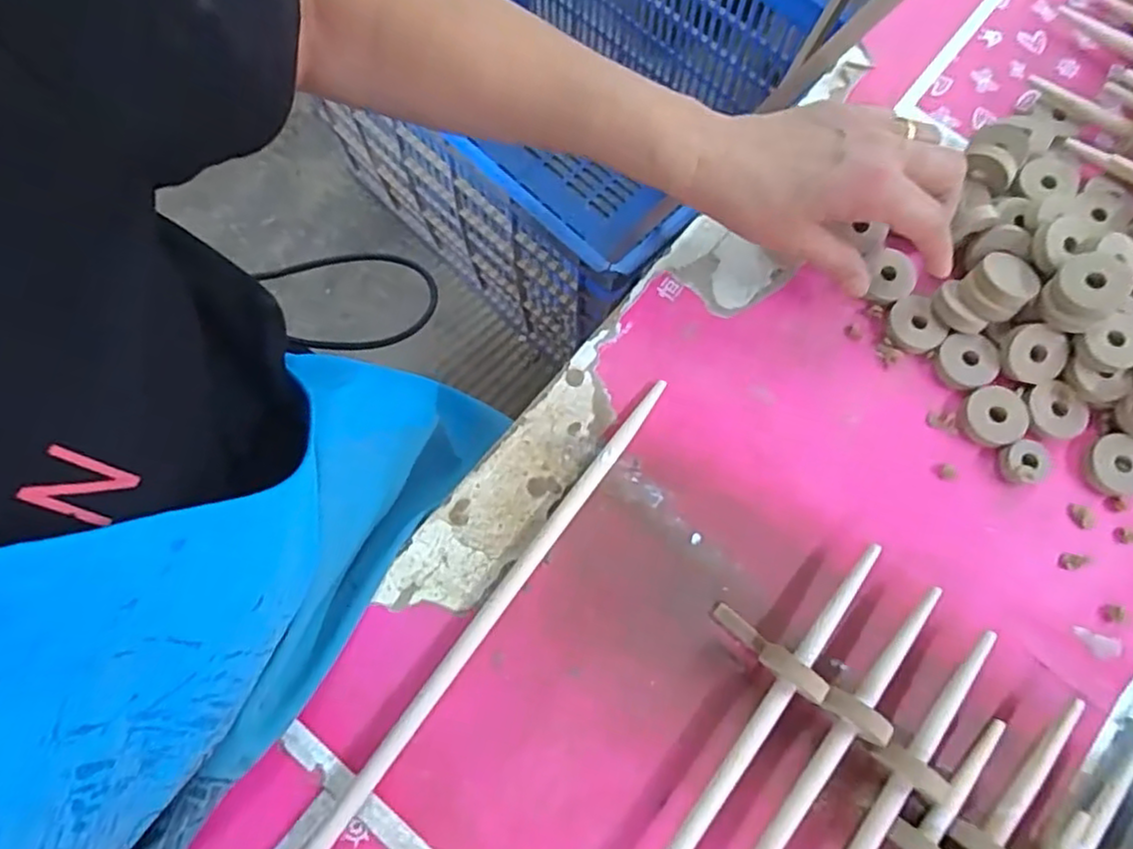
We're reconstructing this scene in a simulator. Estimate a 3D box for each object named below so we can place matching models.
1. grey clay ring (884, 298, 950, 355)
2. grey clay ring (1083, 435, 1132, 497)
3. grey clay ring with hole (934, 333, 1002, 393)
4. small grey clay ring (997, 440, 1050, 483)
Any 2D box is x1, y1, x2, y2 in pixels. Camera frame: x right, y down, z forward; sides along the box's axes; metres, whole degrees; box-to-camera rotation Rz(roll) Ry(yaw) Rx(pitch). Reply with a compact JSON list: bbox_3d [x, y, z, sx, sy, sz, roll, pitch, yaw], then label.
[{"bbox_3d":[0.210,-0.060,0.405,0.030,0.009,0.034,-24,77,-6],"label":"grey clay ring"},{"bbox_3d":[0.318,0.024,0.383,0.037,0.007,0.034,0,75,0],"label":"grey clay ring"},{"bbox_3d":[0.240,-0.038,0.399,0.035,0.006,0.034,0,75,0],"label":"grey clay ring with hole"},{"bbox_3d":[0.264,0.021,0.384,0.026,0.010,0.023,-26,77,-7],"label":"small grey clay ring"}]

